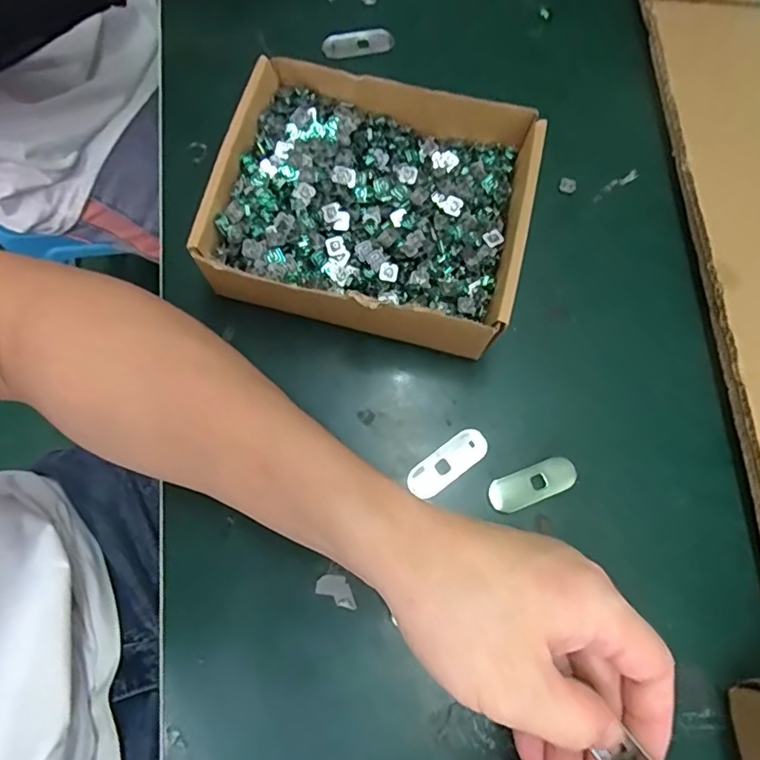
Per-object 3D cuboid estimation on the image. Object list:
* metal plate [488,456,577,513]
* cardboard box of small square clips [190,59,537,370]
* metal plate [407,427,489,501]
[{"bbox_3d":[0.083,0.057,0.284,0.049,0.004,0.020,-21,76,-7],"label":"metal plate"},{"bbox_3d":[-0.003,-0.101,0.304,0.166,0.055,0.151,15,75,3],"label":"cardboard box of small square clips"},{"bbox_3d":[0.037,0.046,0.287,0.049,0.004,0.019,-36,78,-10],"label":"metal plate"}]

